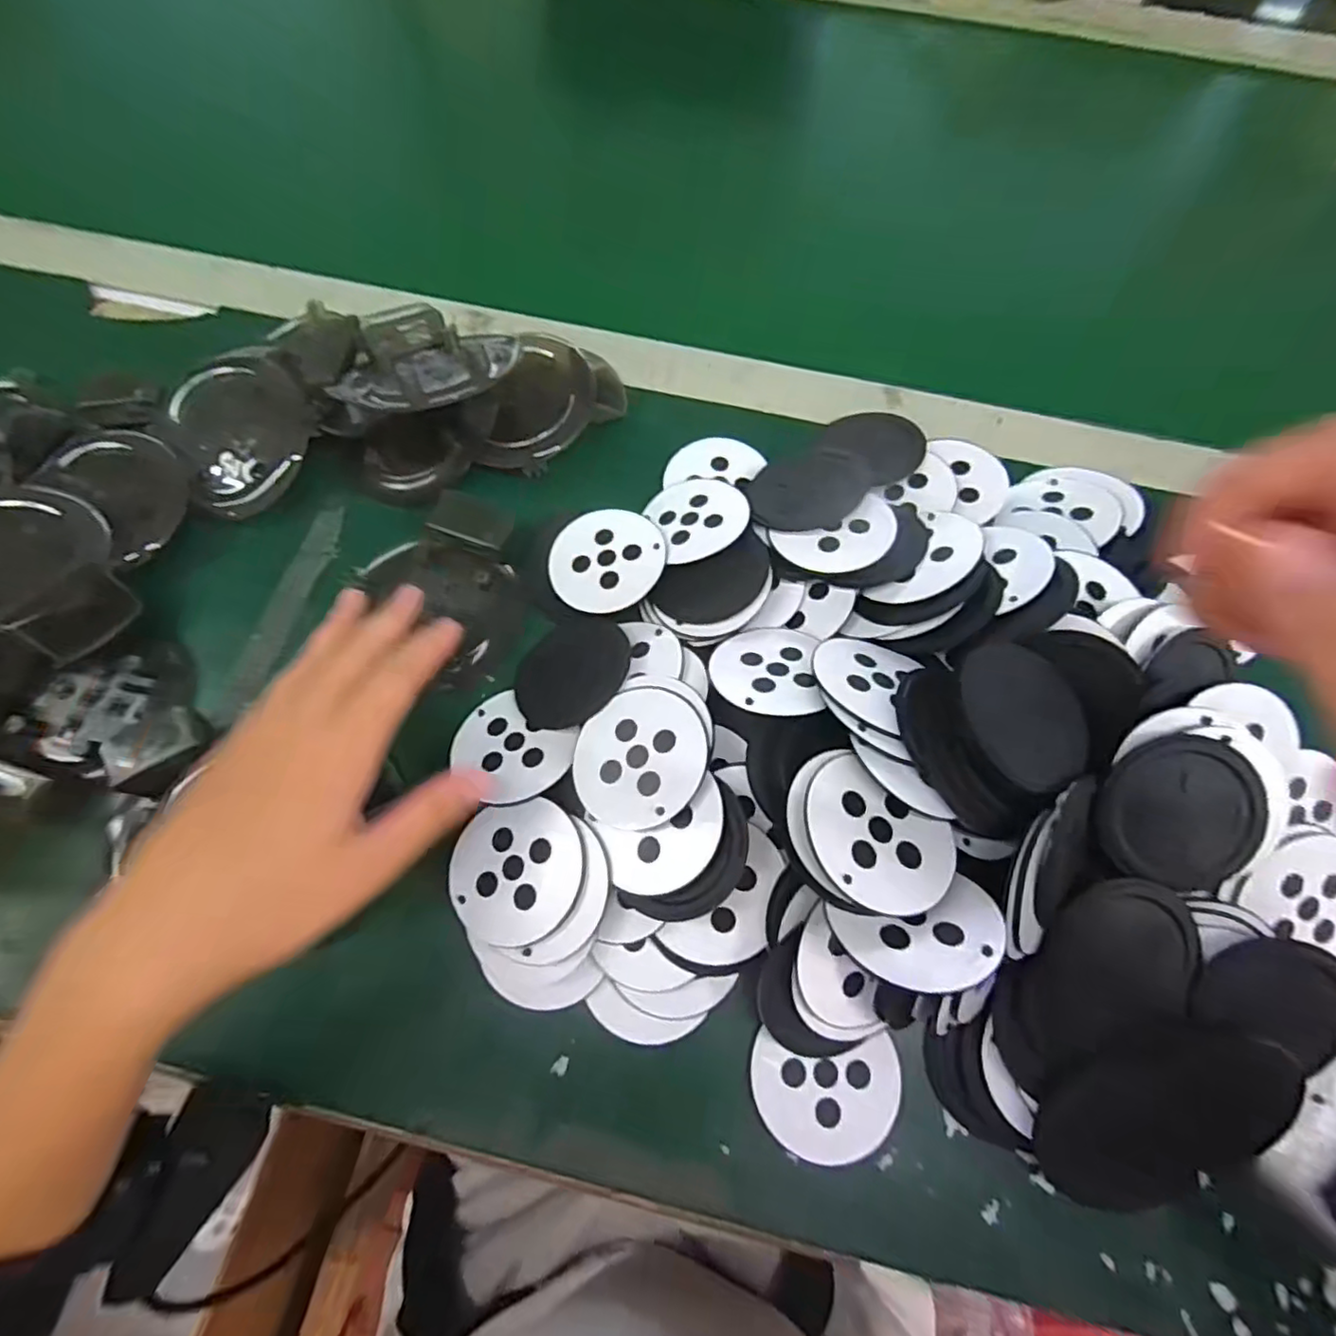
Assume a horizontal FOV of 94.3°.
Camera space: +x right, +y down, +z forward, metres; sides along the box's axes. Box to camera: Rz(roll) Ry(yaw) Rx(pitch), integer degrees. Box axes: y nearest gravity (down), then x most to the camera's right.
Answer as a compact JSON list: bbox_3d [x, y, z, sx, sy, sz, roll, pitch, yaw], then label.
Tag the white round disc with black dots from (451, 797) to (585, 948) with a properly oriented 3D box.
[{"bbox_3d":[-0.066,0.088,0.270,0.060,0.004,0.058,-5,70,13],"label":"white round disc with black dots"}]

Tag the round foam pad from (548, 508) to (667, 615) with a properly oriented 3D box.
[{"bbox_3d":[-0.032,-0.058,0.329,0.060,0.004,0.060,-3,70,7],"label":"round foam pad"}]

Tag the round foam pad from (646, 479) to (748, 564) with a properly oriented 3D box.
[{"bbox_3d":[0.017,-0.084,0.337,0.051,0.004,0.059,-23,53,-1],"label":"round foam pad"}]

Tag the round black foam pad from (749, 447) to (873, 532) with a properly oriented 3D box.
[{"bbox_3d":[0.078,-0.099,0.338,0.064,0.004,0.068,-2,52,7],"label":"round black foam pad"}]

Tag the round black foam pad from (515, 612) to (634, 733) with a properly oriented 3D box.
[{"bbox_3d":[-0.048,0.001,0.309,0.058,0.006,0.062,-10,57,16],"label":"round black foam pad"}]

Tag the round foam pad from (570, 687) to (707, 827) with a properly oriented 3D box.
[{"bbox_3d":[-0.013,0.038,0.272,0.059,0.004,0.060,-8,65,18],"label":"round foam pad"}]

